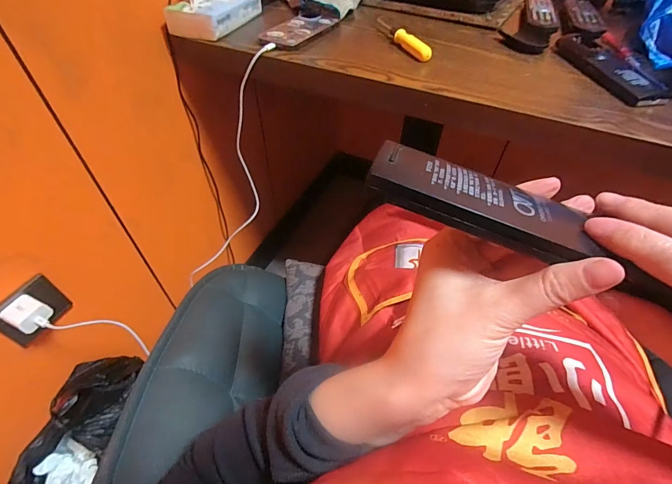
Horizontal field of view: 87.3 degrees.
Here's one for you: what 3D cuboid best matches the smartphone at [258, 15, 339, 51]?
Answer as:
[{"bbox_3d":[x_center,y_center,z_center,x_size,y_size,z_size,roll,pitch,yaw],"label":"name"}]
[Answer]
[{"bbox_3d":[-0.059,-0.338,0.565,0.068,0.015,0.139,26,53,20],"label":"smartphone"}]

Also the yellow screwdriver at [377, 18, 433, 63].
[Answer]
[{"bbox_3d":[0.098,-0.326,0.549,0.021,0.020,0.174,-14,50,-14],"label":"yellow screwdriver"}]

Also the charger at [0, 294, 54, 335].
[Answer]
[{"bbox_3d":[-0.432,0.102,0.495,0.054,0.029,0.044,18,50,14],"label":"charger"}]

